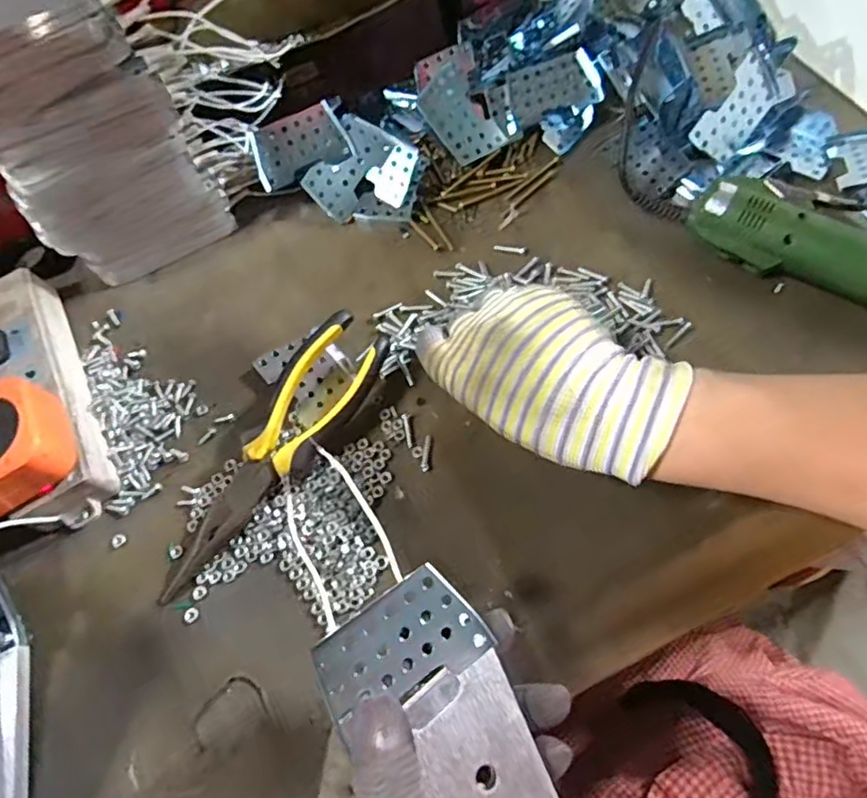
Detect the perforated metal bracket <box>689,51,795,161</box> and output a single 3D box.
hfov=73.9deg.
[{"bbox_3d":[0.215,-0.207,0.418,0.069,0.041,0.019,-54,29,12],"label":"perforated metal bracket"}]

